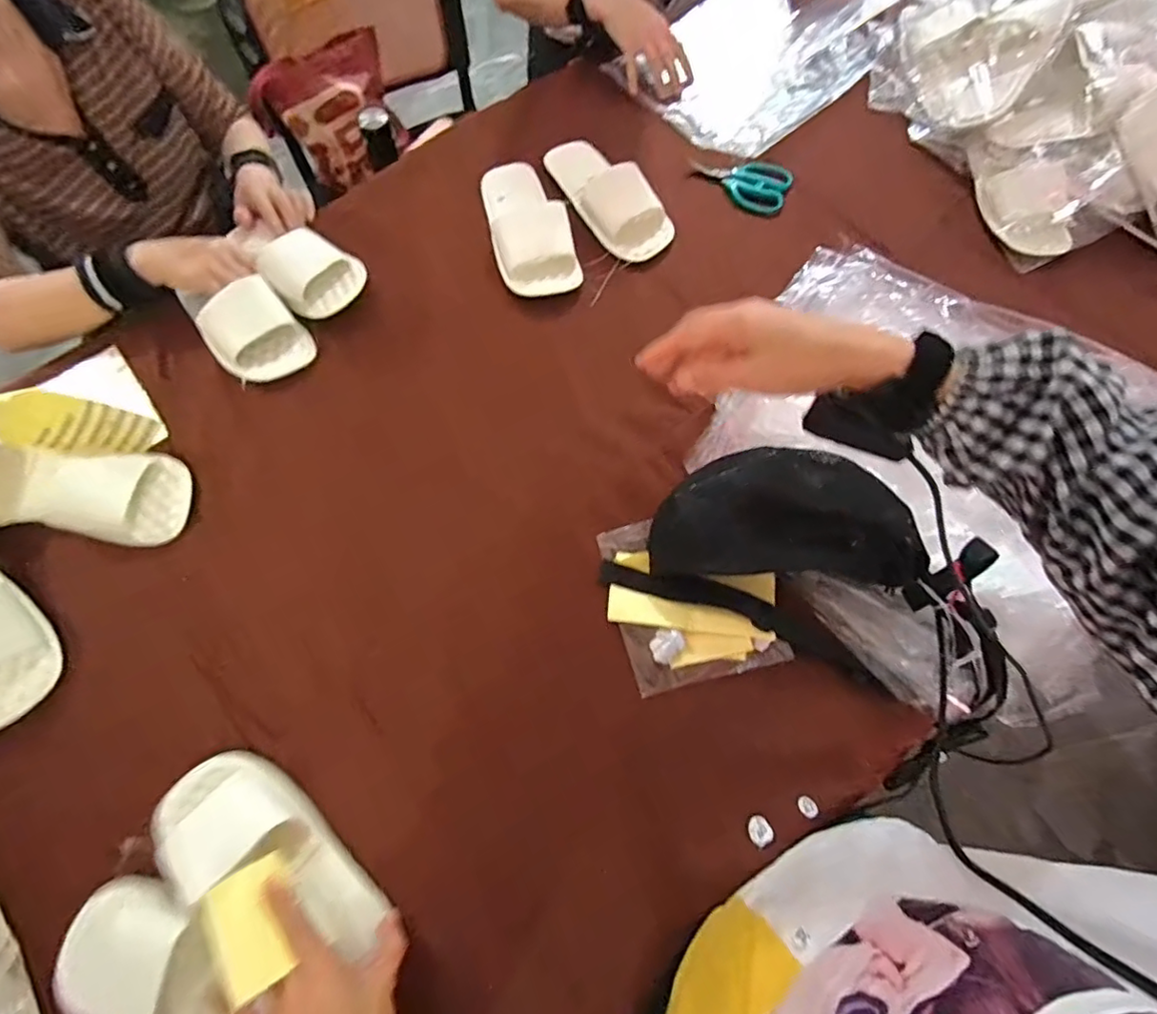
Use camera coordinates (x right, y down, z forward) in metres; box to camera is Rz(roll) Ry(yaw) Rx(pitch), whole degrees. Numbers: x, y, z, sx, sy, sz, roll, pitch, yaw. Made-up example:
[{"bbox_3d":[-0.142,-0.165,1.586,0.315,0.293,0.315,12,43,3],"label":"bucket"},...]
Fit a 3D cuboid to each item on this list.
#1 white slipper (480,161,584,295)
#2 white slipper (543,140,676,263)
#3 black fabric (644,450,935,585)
[{"bbox_3d":[-0.069,-0.386,0.772,0.101,0.044,0.223,-14,69,-5],"label":"white slipper"},{"bbox_3d":[0.039,-0.439,0.799,0.095,0.047,0.238,-30,71,-11],"label":"white slipper"},{"bbox_3d":[0.215,0.008,0.616,0.264,0.025,0.134,2,86,8],"label":"black fabric"}]

